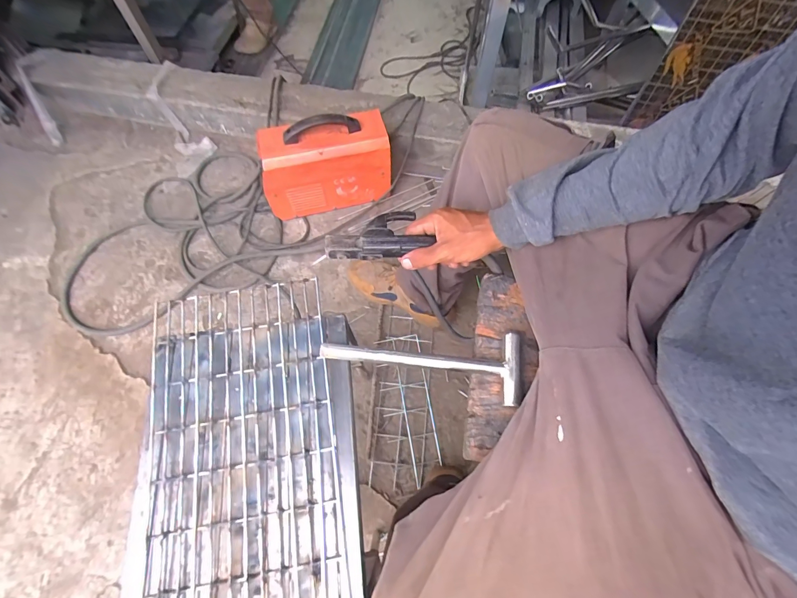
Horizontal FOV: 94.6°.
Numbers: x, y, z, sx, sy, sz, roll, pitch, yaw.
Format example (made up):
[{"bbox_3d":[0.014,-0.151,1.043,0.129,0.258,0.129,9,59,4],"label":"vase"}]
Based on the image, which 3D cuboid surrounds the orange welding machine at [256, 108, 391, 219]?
[{"bbox_3d":[-0.190,-0.351,0.963,0.327,0.235,0.124,-14,68,-5],"label":"orange welding machine"}]

